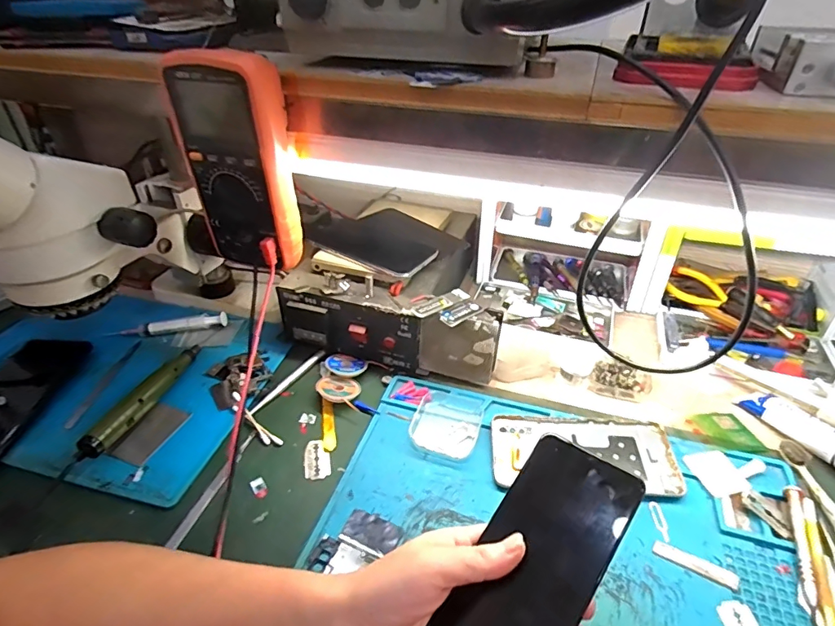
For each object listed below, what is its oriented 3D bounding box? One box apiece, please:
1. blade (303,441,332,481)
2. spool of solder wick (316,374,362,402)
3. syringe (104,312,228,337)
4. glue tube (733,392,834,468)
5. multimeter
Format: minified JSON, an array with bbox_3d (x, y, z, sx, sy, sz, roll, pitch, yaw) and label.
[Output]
[{"bbox_3d":[-0.093,0.136,0.440,0.024,0.004,0.040,0,39,-17],"label":"blade"},{"bbox_3d":[-0.083,0.079,0.501,0.045,0.008,0.037,-9,37,-10],"label":"spool of solder wick"},{"bbox_3d":[-0.302,0.016,0.574,0.135,0.018,0.012,-7,37,-8],"label":"syringe"},{"bbox_3d":[0.371,0.115,0.443,0.034,0.023,0.128,-16,39,-19],"label":"glue tube"},{"bbox_3d":[-0.152,-0.126,0.413,0.089,0.175,0.052,17,40,22],"label":"multimeter"}]

